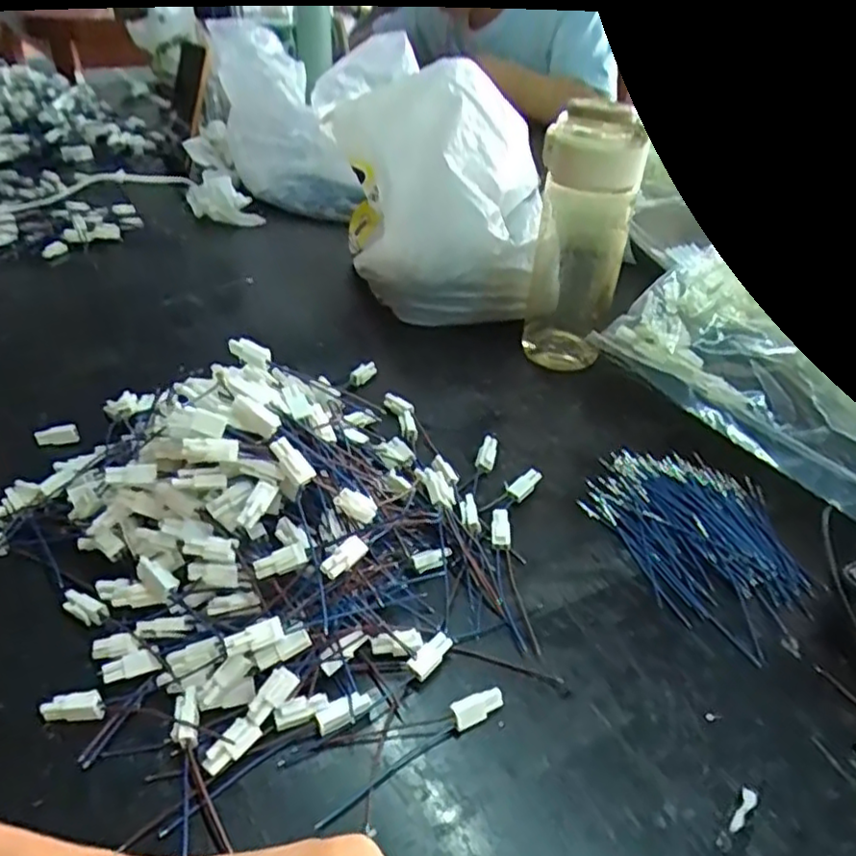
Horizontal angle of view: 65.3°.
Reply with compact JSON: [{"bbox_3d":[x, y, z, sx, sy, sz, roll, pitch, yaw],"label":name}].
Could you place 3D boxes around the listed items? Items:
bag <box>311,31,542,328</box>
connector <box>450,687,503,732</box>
[{"bbox_3d":[0.008,-0.203,0.592,0.168,0.192,0.142,3,37,-1],"label":"bag"},{"bbox_3d":[0.023,0.130,0.309,0.026,0.011,0.011,-15,41,-24],"label":"connector"}]

